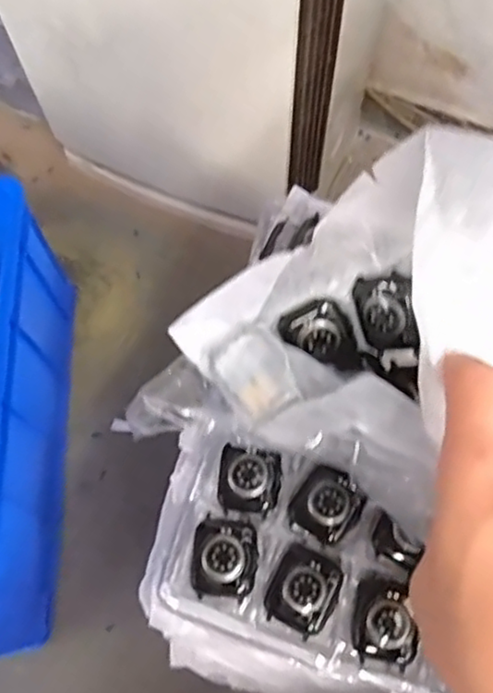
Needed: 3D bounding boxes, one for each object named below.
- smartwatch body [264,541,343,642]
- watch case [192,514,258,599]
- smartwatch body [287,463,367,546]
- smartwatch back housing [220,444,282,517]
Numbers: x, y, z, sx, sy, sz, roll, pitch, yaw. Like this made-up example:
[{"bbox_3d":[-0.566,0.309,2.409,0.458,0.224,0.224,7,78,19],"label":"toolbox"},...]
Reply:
[{"bbox_3d":[0.034,0.141,0.383,0.037,0.011,0.045,26,72,11],"label":"smartwatch body"},{"bbox_3d":[-0.012,0.123,0.387,0.036,0.009,0.044,5,69,3],"label":"watch case"},{"bbox_3d":[0.050,0.096,0.399,0.038,0.009,0.041,30,73,12],"label":"smartwatch body"},{"bbox_3d":[0.002,0.082,0.404,0.037,0.015,0.039,8,70,4],"label":"smartwatch back housing"}]

